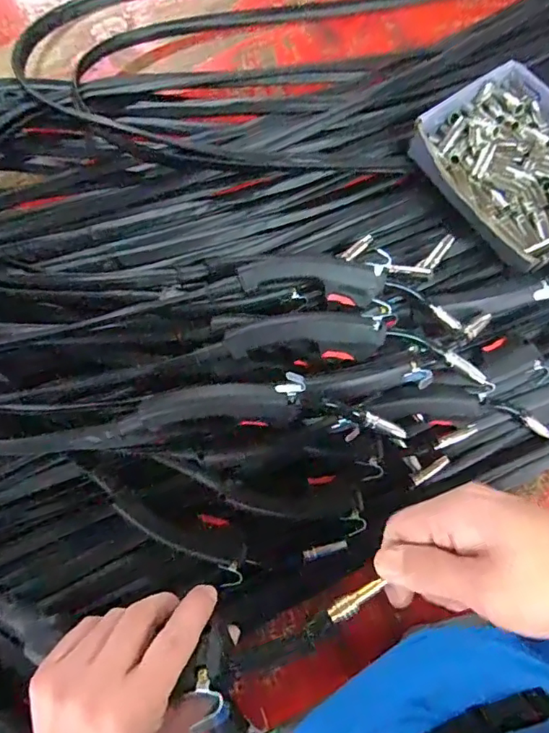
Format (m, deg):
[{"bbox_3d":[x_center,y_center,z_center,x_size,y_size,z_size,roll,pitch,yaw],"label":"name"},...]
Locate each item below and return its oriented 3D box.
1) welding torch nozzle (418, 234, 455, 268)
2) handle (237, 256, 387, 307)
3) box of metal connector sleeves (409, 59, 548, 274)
[{"bbox_3d":[0.197,-0.138,0.636,0.016,0.011,0.061,38,77,9],"label":"welding torch nozzle"},{"bbox_3d":[0.043,-0.103,0.598,0.159,0.031,0.059,6,76,2],"label":"handle"},{"bbox_3d":[0.308,-0.264,0.672,0.189,0.054,0.253,-34,78,-8],"label":"box of metal connector sleeves"}]

